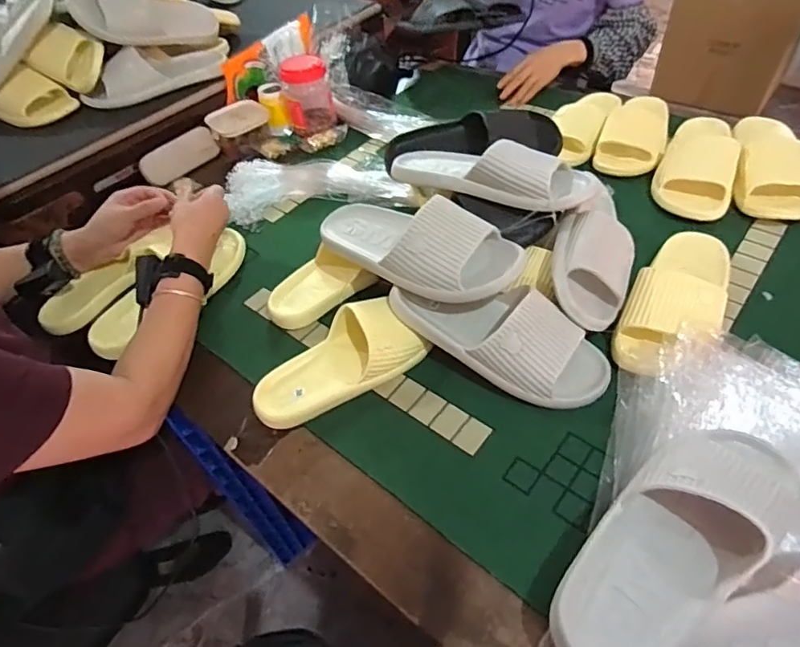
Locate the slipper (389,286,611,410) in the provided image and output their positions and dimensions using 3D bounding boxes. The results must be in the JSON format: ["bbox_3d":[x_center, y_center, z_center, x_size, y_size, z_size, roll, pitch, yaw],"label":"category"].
[{"bbox_3d":[0.106,0.007,0.583,0.253,0.062,0.100,25,56,25],"label":"slipper"}]

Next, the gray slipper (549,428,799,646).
[{"bbox_3d":[0.233,0.176,0.434,0.271,0.080,0.101,-37,55,-23],"label":"gray slipper"}]

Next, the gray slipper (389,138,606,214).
[{"bbox_3d":[0.116,-0.204,0.672,0.273,0.065,0.091,25,56,25],"label":"gray slipper"}]

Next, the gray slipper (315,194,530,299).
[{"bbox_3d":[0.013,-0.102,0.614,0.263,0.073,0.106,24,56,25],"label":"gray slipper"}]

